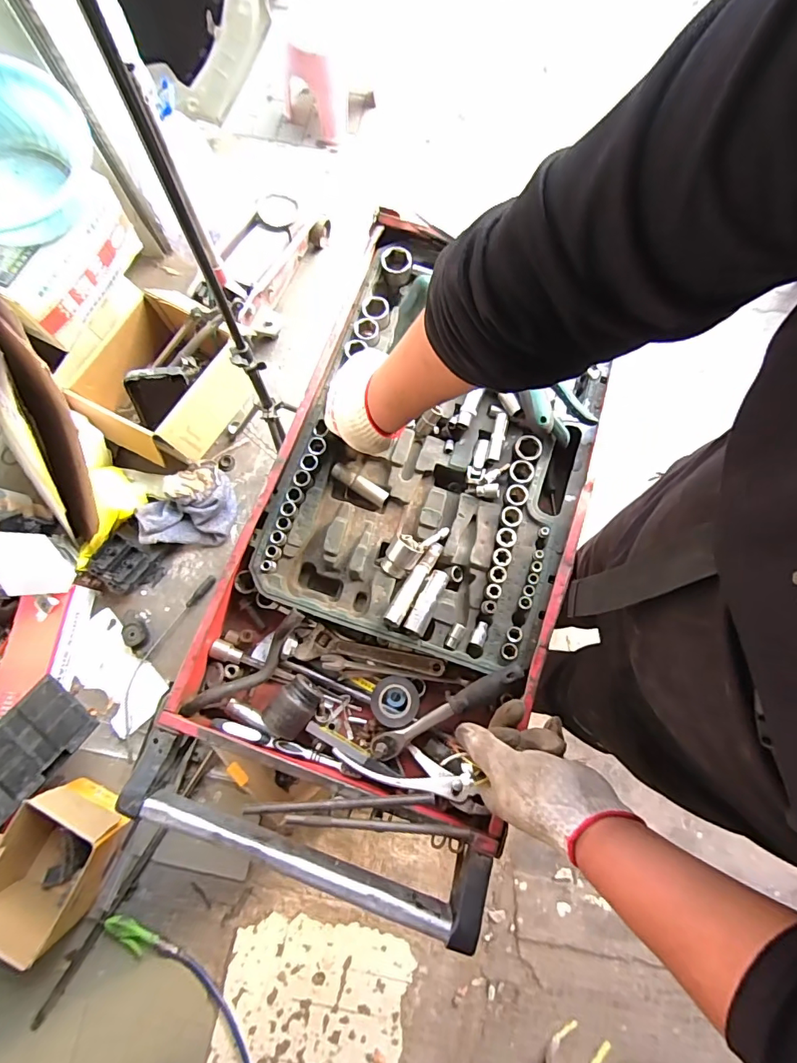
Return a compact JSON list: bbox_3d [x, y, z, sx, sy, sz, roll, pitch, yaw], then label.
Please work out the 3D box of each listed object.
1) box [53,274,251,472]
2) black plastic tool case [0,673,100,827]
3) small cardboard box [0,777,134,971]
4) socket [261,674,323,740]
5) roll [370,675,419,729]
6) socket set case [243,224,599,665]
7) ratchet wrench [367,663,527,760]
[{"bbox_3d":[-0.645,-0.418,1.271,0.367,0.214,0.397,28,79,5],"label":"box"},{"bbox_3d":[-0.892,0.531,1.075,0.173,0.039,0.351,39,80,7],"label":"black plastic tool case"},{"bbox_3d":[-0.782,0.751,1.088,0.226,0.198,0.291,28,77,6],"label":"small cardboard box"},{"bbox_3d":[-0.125,0.208,0.557,0.052,0.047,0.065,41,80,8],"label":"socket"},{"bbox_3d":[-0.003,0.202,0.557,0.056,0.023,0.055,0,78,-1],"label":"roll"},{"bbox_3d":[0.056,-0.121,0.603,0.347,0.077,0.508,18,76,3],"label":"socket set case"},{"bbox_3d":[0.055,0.205,0.539,0.196,0.021,0.027,-33,78,8],"label":"ratchet wrench"}]

